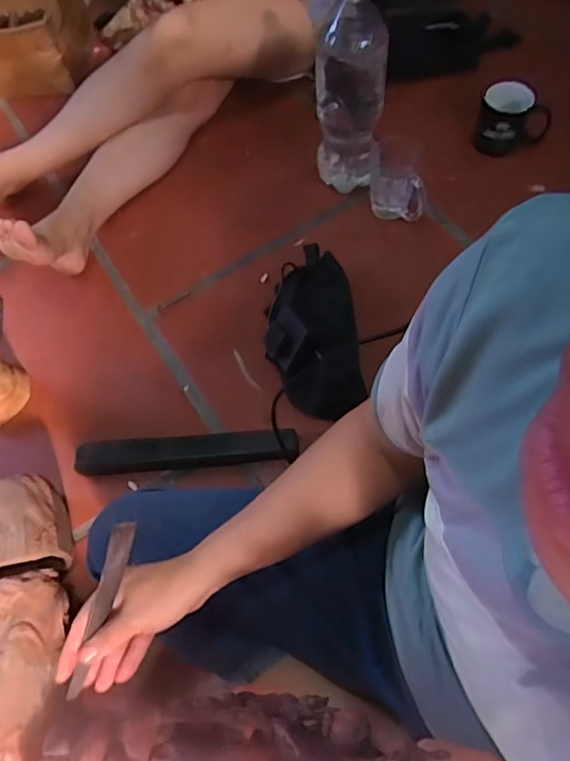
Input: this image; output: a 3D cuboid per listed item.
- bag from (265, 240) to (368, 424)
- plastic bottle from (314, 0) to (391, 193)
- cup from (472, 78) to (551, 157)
[{"bbox_3d":[0.032,-0.082,0.822,0.126,0.124,0.282,-9,61,0],"label":"bag"},{"bbox_3d":[0.102,-0.436,0.877,0.104,0.330,0.088,5,62,7],"label":"plastic bottle"},{"bbox_3d":[0.391,-0.445,0.953,0.123,0.105,0.094,16,64,13],"label":"cup"}]

